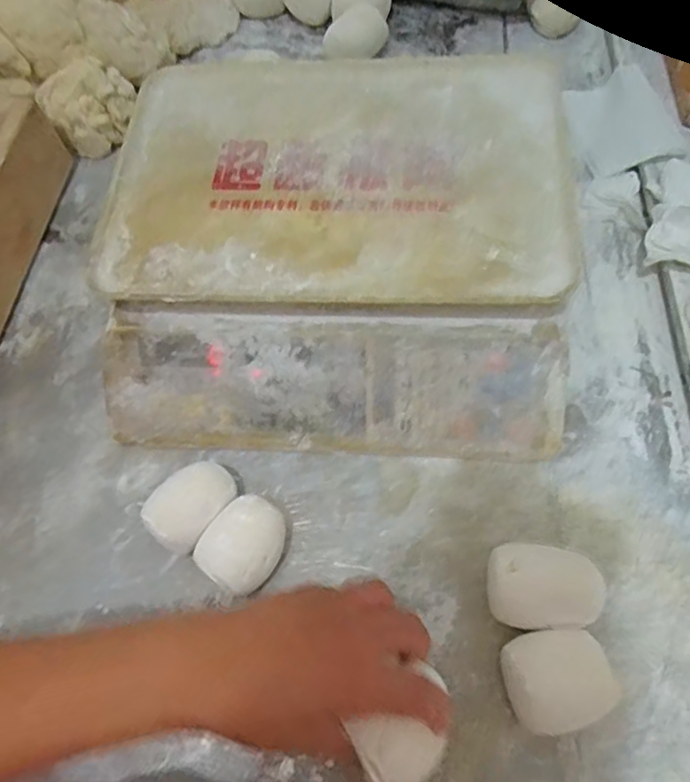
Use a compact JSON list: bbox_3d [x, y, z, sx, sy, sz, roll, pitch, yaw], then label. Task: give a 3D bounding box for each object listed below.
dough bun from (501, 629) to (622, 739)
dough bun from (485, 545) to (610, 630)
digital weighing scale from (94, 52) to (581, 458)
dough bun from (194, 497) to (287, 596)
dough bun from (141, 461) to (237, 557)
[{"bbox_3d":[0.126,0.174,0.367,0.063,0.041,0.055,-19,65,-4],"label":"dough bun"},{"bbox_3d":[0.125,0.127,0.389,0.069,0.042,0.049,7,66,8],"label":"dough bun"},{"bbox_3d":[-0.007,-0.119,0.477,0.327,0.102,0.309,0,65,5],"label":"digital weighing scale"},{"bbox_3d":[-0.068,0.102,0.410,0.049,0.046,0.059,29,71,17],"label":"dough bun"},{"bbox_3d":[-0.107,0.080,0.427,0.045,0.039,0.061,33,72,18],"label":"dough bun"}]

